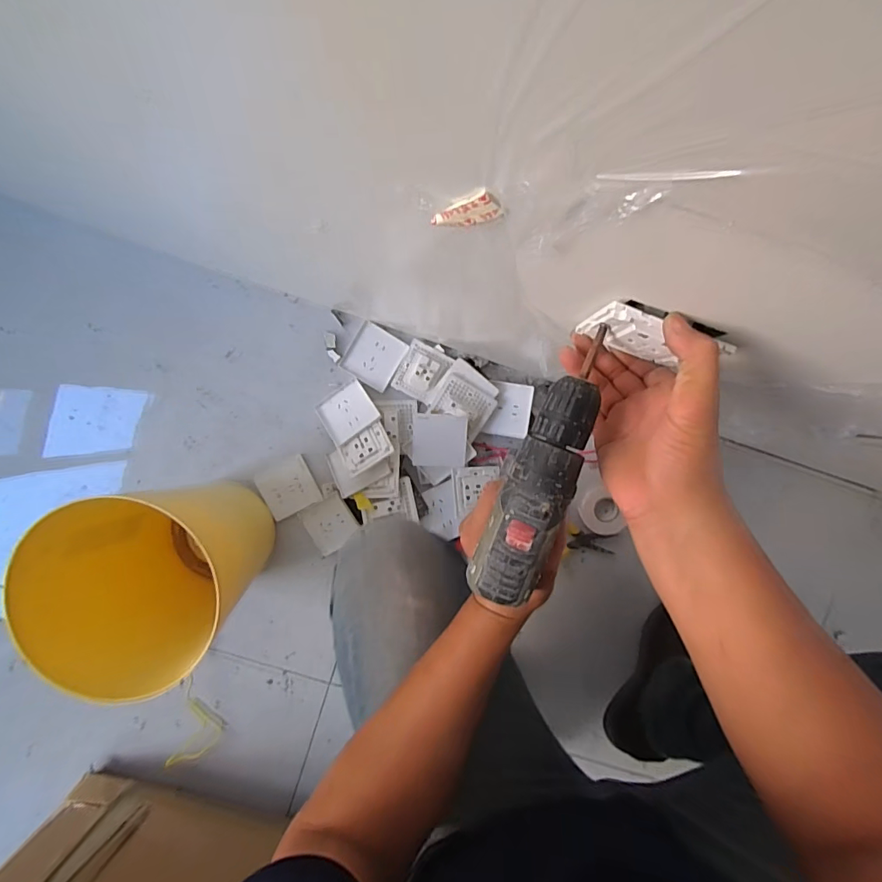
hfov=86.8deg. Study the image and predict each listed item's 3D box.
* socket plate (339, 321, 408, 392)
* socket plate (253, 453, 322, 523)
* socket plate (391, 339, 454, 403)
[{"bbox_3d":[-0.109,-0.137,0.760,0.084,0.009,0.088,31,92,-2],"label":"socket plate"},{"bbox_3d":[-0.250,0.078,0.768,0.089,0.008,0.082,-27,93,1],"label":"socket plate"},{"bbox_3d":[-0.032,-0.112,0.753,0.071,0.019,0.085,27,92,-2],"label":"socket plate"}]

